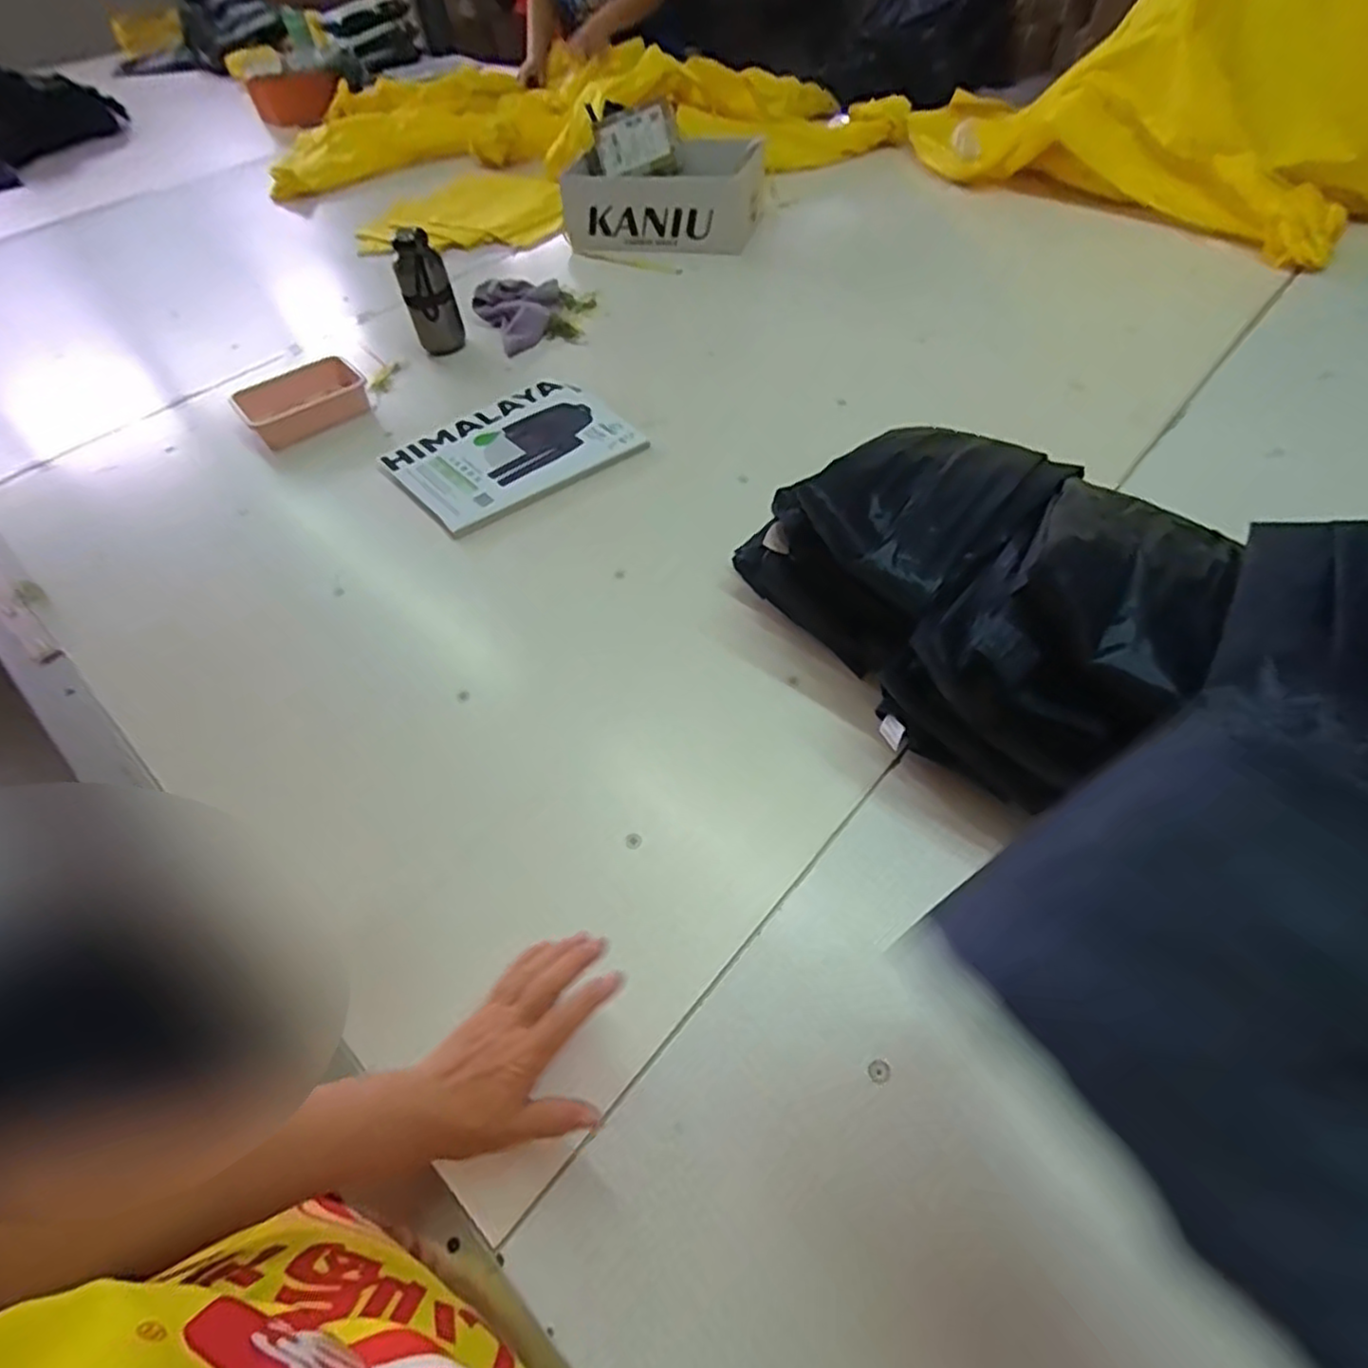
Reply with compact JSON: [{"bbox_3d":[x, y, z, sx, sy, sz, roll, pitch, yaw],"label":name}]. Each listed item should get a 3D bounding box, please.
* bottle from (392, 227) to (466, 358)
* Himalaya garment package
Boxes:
[{"bbox_3d":[-0.403,-0.606,1.095,0.076,0.166,0.072,-17,52,-8],"label":"bottle"},{"bbox_3d":[-0.228,-0.318,0.934,0.298,0.016,0.219,-34,56,-20],"label":"Himalaya garment package"}]

